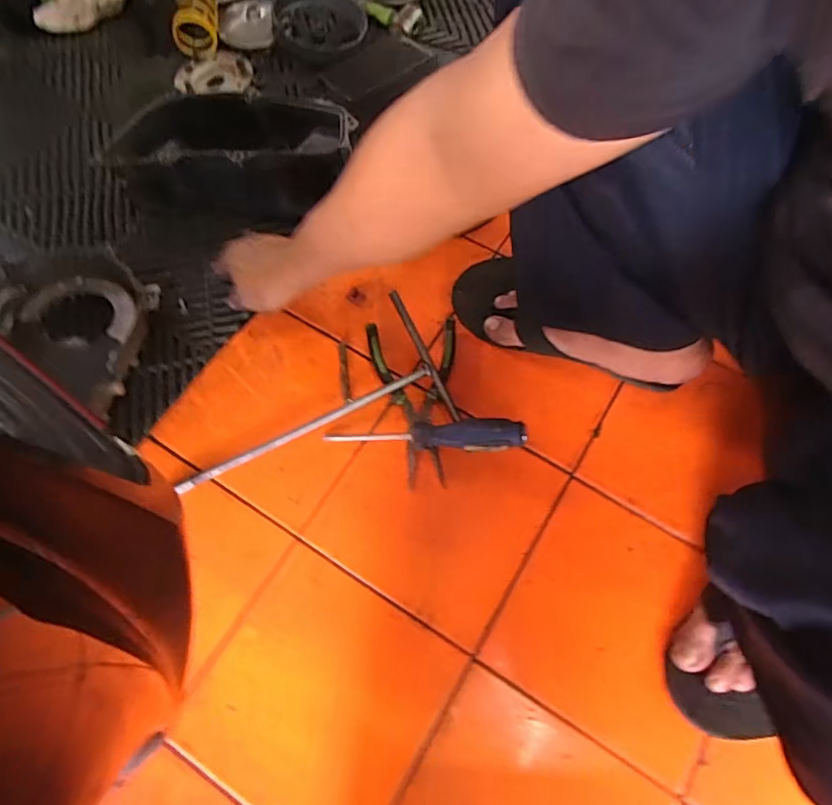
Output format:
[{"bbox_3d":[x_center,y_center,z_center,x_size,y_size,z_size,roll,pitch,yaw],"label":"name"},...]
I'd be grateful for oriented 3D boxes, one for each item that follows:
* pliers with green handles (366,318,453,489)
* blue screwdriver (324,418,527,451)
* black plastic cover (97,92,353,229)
[{"bbox_3d":[0.008,-0.004,0.580,0.094,0.024,0.178,-9,68,-4],"label":"pliers with green handles"},{"bbox_3d":[0.008,0.033,0.553,0.204,0.029,0.030,-2,66,17],"label":"blue screwdriver"},{"bbox_3d":[-0.205,-0.285,0.647,0.269,0.119,0.104,4,67,2],"label":"black plastic cover"}]

